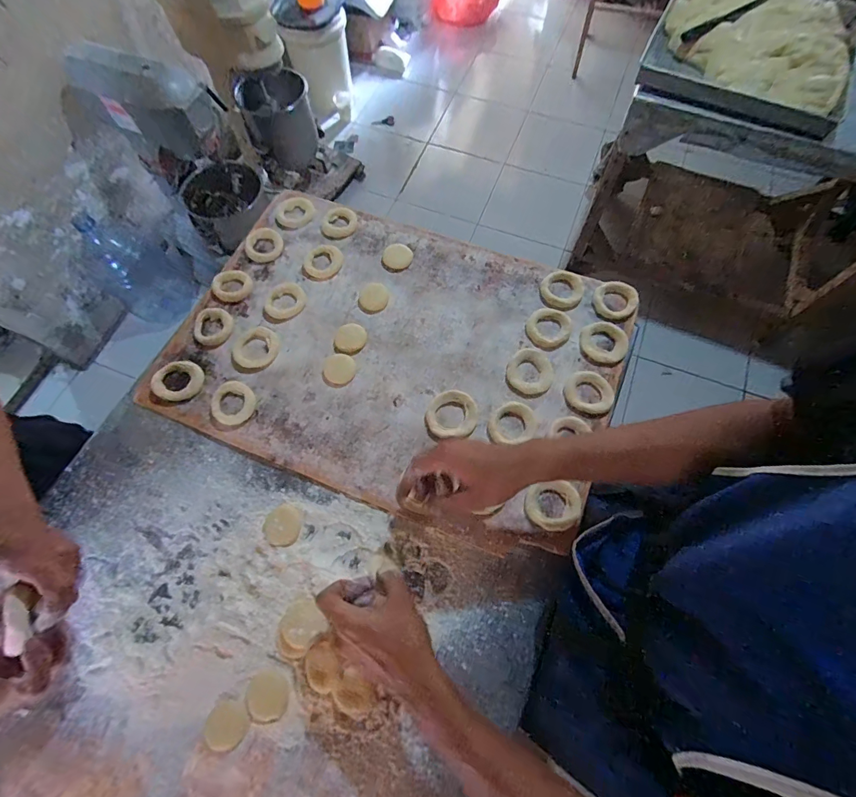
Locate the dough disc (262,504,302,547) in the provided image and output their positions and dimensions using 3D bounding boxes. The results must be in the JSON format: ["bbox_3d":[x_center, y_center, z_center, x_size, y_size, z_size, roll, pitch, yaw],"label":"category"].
[{"bbox_3d":[-0.180,0.157,0.508,0.047,0.011,0.049,-1,69,2],"label":"dough disc"}]

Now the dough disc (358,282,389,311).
[{"bbox_3d":[-0.080,-0.152,0.613,0.042,0.004,0.046,-1,69,2],"label":"dough disc"}]

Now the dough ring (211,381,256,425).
[{"bbox_3d":[-0.262,0.006,0.552,0.055,0.010,0.057,-1,69,2],"label":"dough ring"}]

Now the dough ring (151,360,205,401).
[{"bbox_3d":[-0.343,-0.025,0.565,0.064,0.007,0.059,23,72,11],"label":"dough ring"}]

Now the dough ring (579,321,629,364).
[{"bbox_3d":[0.242,-0.079,0.567,0.057,0.013,0.063,-42,73,-13],"label":"dough ring"}]

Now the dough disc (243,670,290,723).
[{"bbox_3d":[-0.171,0.316,0.436,0.046,0.004,0.045,-1,69,2],"label":"dough disc"}]

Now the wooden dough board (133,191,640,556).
[{"bbox_3d":[-0.048,-0.077,0.583,0.596,0.018,0.411,20,71,10],"label":"wooden dough board"}]

